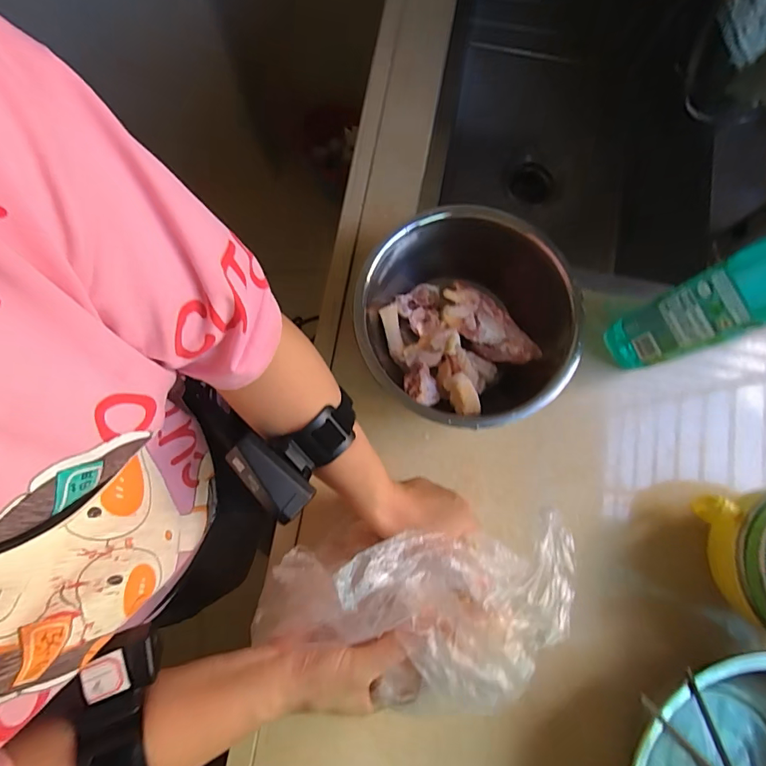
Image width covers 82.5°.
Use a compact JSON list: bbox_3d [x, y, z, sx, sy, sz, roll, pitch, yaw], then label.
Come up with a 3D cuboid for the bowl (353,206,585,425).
[{"bbox_3d":[0.079,-0.061,0.452,0.188,0.084,0.216,-17,81,-4],"label":"bowl"}]

